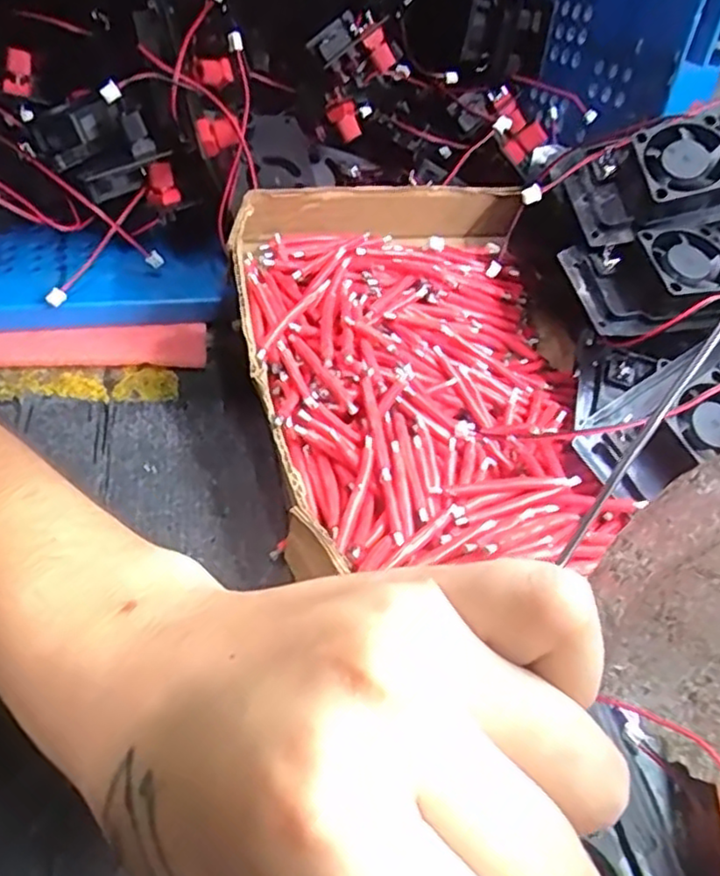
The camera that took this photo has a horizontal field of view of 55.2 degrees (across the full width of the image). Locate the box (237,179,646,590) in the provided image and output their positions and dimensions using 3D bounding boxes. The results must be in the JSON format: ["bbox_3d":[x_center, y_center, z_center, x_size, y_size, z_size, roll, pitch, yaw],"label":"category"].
[{"bbox_3d":[0.034,-0.038,0.339,0.175,0.073,0.239,-4,43,-16],"label":"box"}]

